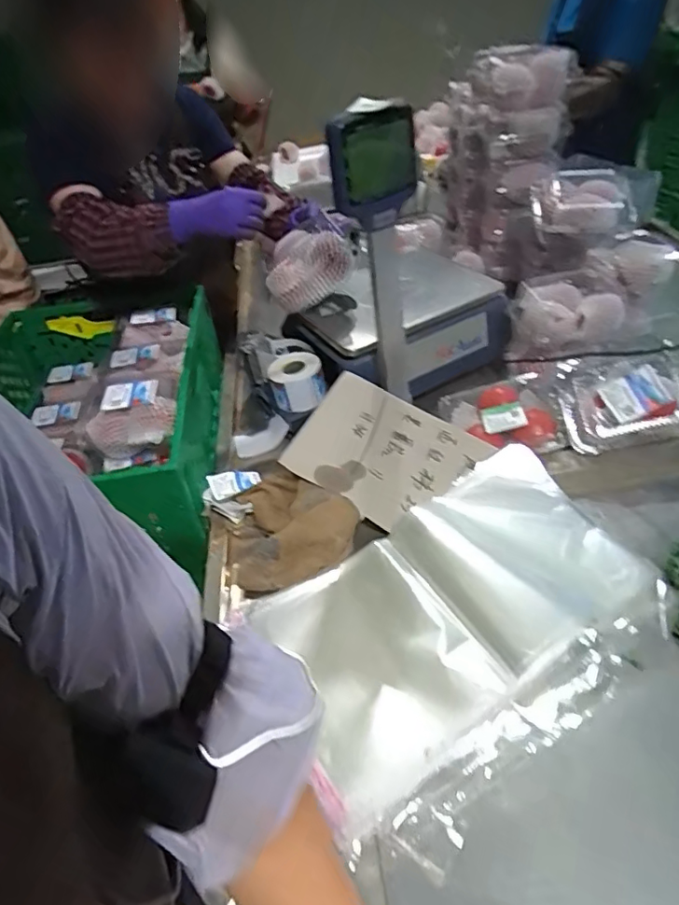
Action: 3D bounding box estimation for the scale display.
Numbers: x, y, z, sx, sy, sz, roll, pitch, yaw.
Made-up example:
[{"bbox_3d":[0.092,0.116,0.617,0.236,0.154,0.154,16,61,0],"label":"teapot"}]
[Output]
[{"bbox_3d":[0.045,-0.355,0.693,0.115,0.132,0.037,-27,43,-20],"label":"scale display"}]

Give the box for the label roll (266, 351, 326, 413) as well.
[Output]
[{"bbox_3d":[-0.077,-0.127,0.971,0.095,0.062,0.102,-5,40,4],"label":"label roll"}]

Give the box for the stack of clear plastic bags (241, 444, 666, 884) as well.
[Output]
[{"bbox_3d":[0.144,0.192,0.653,0.461,0.033,0.305,-28,49,-20],"label":"stack of clear plastic bags"}]

